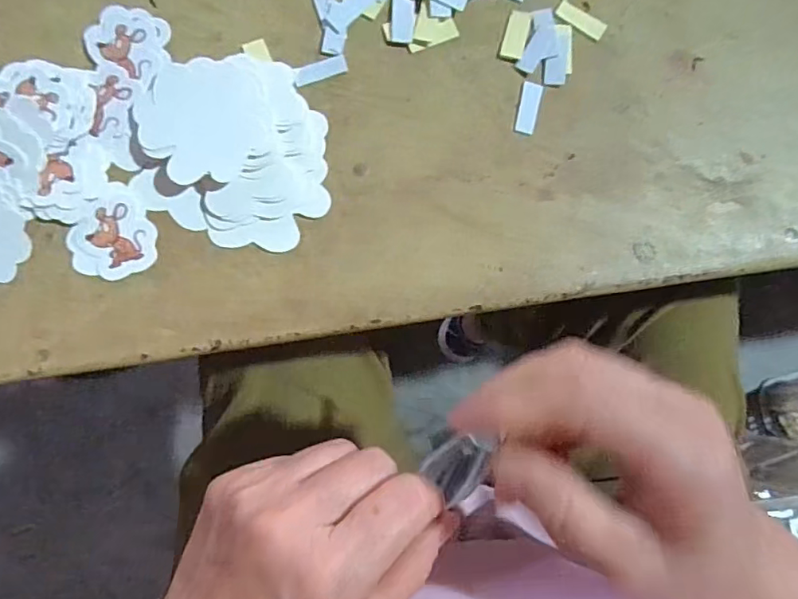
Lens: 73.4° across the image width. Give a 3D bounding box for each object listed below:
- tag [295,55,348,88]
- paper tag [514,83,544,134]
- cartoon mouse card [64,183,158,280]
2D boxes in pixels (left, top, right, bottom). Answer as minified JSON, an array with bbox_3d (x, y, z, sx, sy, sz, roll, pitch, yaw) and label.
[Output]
[{"bbox_3d":[-0.040,-0.118,0.276,0.028,0.004,0.010,-23,94,-9],"label":"tag"},{"bbox_3d":[0.069,-0.101,0.281,0.011,0.004,0.028,13,83,-4],"label":"paper tag"},{"bbox_3d":[-0.139,-0.031,0.258,0.039,0.004,0.042,-25,87,-7],"label":"cartoon mouse card"}]

